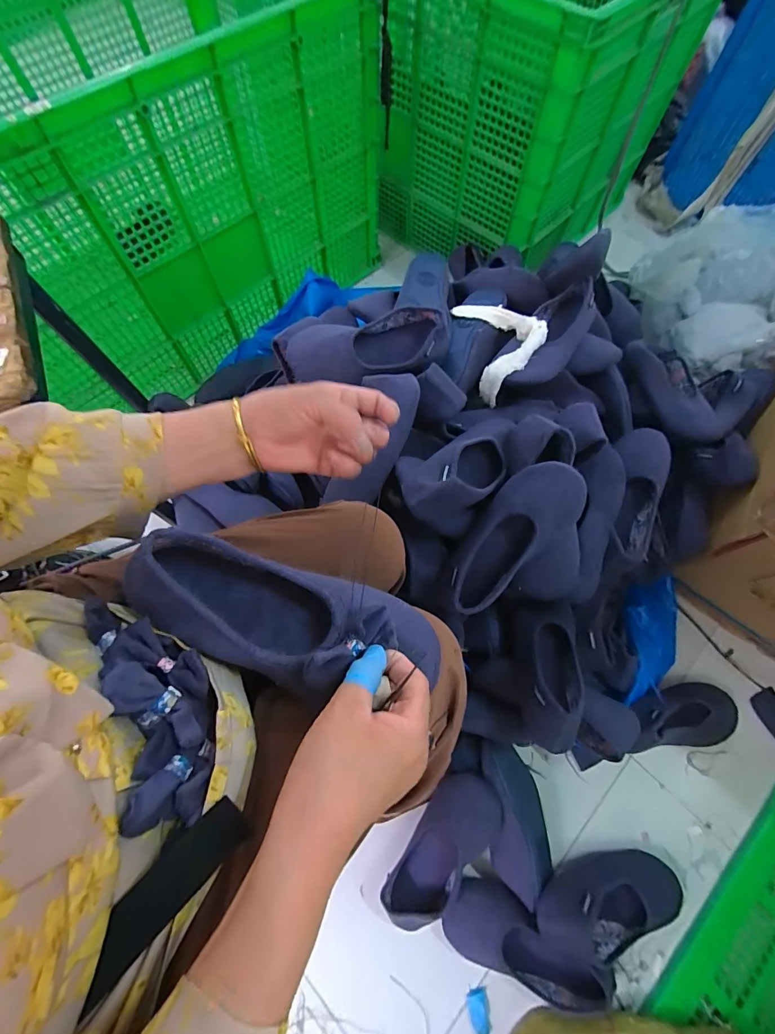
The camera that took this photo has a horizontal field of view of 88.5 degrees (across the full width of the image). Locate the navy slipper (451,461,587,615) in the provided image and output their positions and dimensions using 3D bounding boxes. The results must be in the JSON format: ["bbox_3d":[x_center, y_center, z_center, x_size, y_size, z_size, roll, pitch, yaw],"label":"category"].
[{"bbox_3d":[0.160,0.026,0.519,0.095,0.047,0.221,40,96,14],"label":"navy slipper"}]

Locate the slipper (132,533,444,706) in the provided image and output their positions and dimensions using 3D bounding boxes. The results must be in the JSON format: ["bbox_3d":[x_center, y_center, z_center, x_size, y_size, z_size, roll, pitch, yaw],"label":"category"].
[{"bbox_3d":[-0.079,0.076,0.300,0.235,0.072,0.085,15,70,6],"label":"slipper"}]

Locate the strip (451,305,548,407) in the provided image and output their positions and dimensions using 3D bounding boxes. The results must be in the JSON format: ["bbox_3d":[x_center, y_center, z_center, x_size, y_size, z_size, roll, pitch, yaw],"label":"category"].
[{"bbox_3d":[0.184,-0.294,0.657,0.095,0.097,0.178,-14,70,-5],"label":"strip"}]

